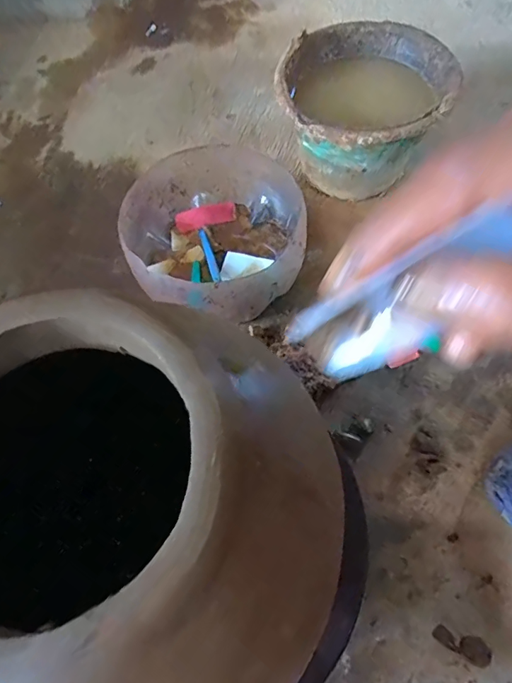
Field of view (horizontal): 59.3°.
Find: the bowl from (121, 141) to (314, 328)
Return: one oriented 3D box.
[{"bbox_3d":[-0.055,-0.141,0.642,0.230,0.136,0.259,-27,67,-12],"label":"bowl"}]

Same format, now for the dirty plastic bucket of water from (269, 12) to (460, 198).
[{"bbox_3d":[0.156,-0.342,0.703,0.237,0.169,0.252,0,64,1],"label":"dirty plastic bucket of water"}]

